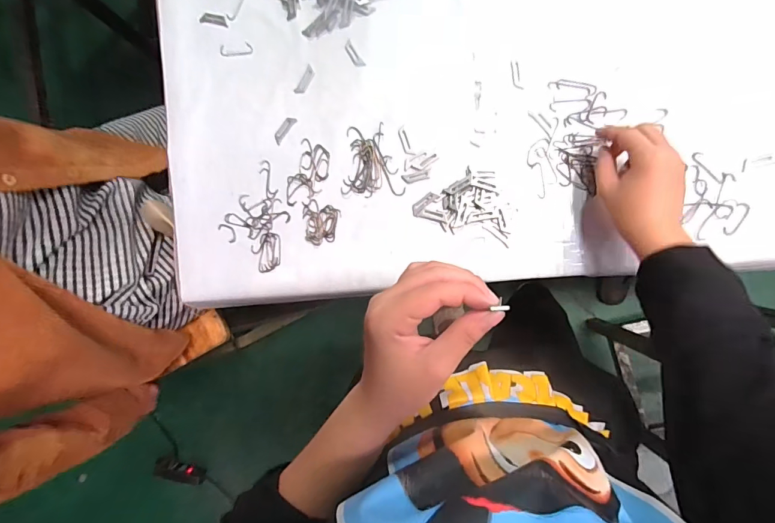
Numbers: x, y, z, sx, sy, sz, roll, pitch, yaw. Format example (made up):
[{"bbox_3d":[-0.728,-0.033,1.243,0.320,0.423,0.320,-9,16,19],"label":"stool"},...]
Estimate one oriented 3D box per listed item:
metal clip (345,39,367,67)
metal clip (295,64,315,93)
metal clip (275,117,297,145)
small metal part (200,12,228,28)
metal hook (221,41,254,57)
[{"bbox_3d":[-0.039,-0.238,0.466,0.011,0.004,0.037,-33,86,7],"label":"metal clip"},{"bbox_3d":[-0.096,-0.211,0.472,0.012,0.004,0.035,29,94,7],"label":"metal clip"},{"bbox_3d":[-0.122,-0.155,0.476,0.012,0.004,0.035,38,95,6],"label":"metal clip"},{"bbox_3d":[-0.208,-0.291,0.488,0.035,0.004,0.013,15,92,8],"label":"small metal part"},{"bbox_3d":[-0.182,-0.254,0.484,0.040,0.004,0.016,-7,89,8],"label":"metal hook"}]

